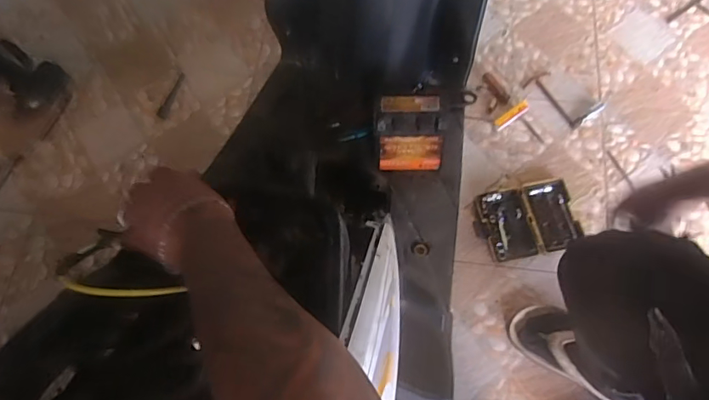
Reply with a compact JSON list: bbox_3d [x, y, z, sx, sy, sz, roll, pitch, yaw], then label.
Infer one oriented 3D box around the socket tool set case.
[{"bbox_3d":[0.353,0.039,1.020,0.208,0.026,0.146,-10,68,-3],"label":"socket tool set case"}]

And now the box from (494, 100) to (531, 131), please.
[{"bbox_3d":[0.350,-0.189,1.096,0.092,0.008,0.027,-35,71,-12],"label":"box"}]

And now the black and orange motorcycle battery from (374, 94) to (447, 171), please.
[{"bbox_3d":[0.085,-0.101,0.768,0.104,0.100,0.084,1,68,2],"label":"black and orange motorcycle battery"}]

